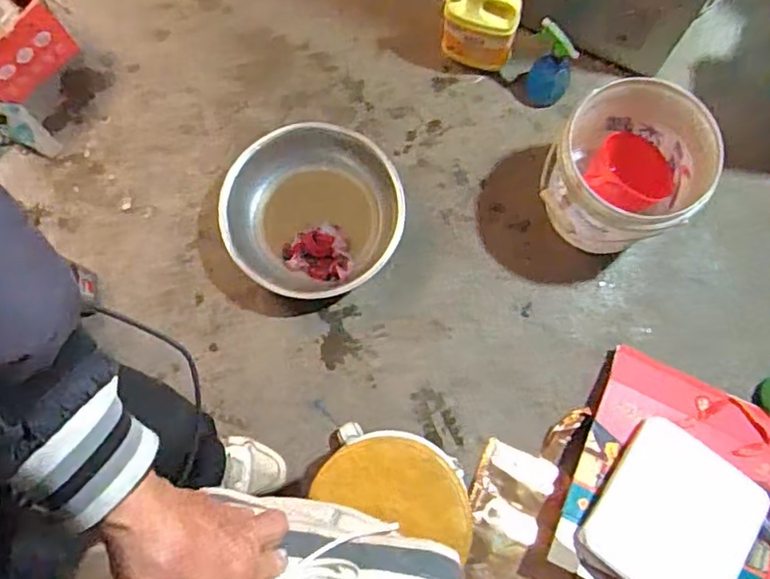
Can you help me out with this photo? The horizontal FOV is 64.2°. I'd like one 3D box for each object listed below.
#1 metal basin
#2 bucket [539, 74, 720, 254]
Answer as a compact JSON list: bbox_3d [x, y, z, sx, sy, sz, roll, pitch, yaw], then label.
[{"bbox_3d":[-0.146,-0.157,1.257,0.350,0.085,0.348,0,77,1],"label":"metal basin"},{"bbox_3d":[0.440,-0.216,1.165,0.260,0.255,0.262,0,77,1],"label":"bucket"}]

